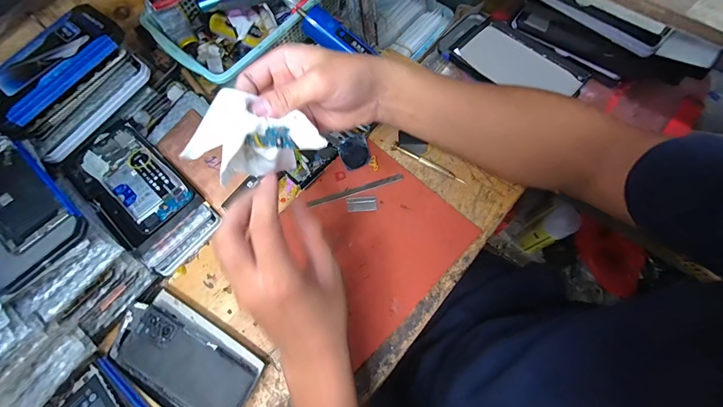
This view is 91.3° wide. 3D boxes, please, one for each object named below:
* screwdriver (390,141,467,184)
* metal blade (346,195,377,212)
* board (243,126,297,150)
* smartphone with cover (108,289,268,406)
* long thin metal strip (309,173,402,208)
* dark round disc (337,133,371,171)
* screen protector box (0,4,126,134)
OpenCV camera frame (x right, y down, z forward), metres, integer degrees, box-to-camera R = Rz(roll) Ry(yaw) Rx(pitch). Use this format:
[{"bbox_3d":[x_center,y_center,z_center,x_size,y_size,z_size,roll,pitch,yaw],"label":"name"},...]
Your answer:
[{"bbox_3d":[0.087,-0.054,0.466,0.108,0.005,0.010,28,76,14],"label":"screwdriver"},{"bbox_3d":[0.000,0.000,0.460,0.038,0.004,0.021,-6,71,3],"label":"metal blade"},{"bbox_3d":[-0.076,-0.055,0.295,0.040,0.020,0.006,4,37,-7],"label":"board"},{"bbox_3d":[-0.207,0.183,0.416,0.176,0.017,0.100,29,76,14],"label":"smartphone with cover"},{"bbox_3d":[-0.007,-0.017,0.464,0.127,0.004,0.009,-18,70,-1],"label":"long thin metal strip"},{"bbox_3d":[-0.009,-0.070,0.473,0.039,0.007,0.044,-23,70,-2],"label":"dark round disc"},{"bbox_3d":[-0.372,-0.165,0.420,0.090,0.022,0.175,36,78,16],"label":"screen protector box"}]

